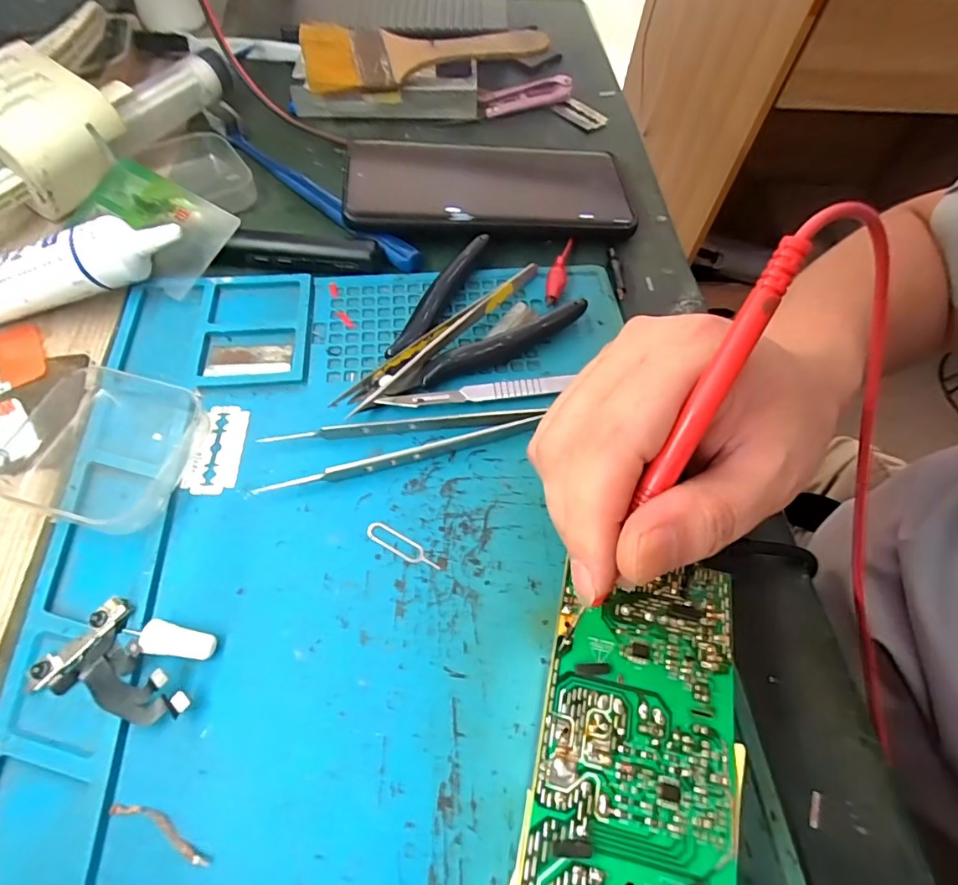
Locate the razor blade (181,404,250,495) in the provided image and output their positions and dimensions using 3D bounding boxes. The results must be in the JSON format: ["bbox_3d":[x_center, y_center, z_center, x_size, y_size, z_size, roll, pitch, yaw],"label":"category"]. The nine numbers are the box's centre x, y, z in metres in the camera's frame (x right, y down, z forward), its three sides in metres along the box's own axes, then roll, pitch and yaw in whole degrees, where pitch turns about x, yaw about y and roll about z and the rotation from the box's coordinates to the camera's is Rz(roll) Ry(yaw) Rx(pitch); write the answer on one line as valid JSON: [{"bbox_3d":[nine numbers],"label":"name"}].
[{"bbox_3d":[-0.111,0.002,0.218,0.021,0.004,0.042,5,60,1],"label":"razor blade"}]

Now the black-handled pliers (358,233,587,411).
[{"bbox_3d":[-0.013,-0.056,0.248,0.109,0.013,0.071,-37,68,-21],"label":"black-handled pliers"}]

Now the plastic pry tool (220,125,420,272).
[{"bbox_3d":[-0.096,-0.147,0.297,0.018,0.014,0.169,-40,69,-22],"label":"plastic pry tool"}]

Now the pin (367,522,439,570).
[{"bbox_3d":[-0.030,0.041,0.201,0.032,0.004,0.008,27,62,12],"label":"pin"}]

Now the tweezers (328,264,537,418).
[{"bbox_3d":[-0.014,-0.053,0.248,0.130,0.010,0.011,-40,69,-22],"label":"tweezers"}]

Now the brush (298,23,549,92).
[{"bbox_3d":[-0.035,-0.257,0.338,0.161,0.009,0.060,-4,67,-6],"label":"brush"}]

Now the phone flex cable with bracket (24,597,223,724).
[{"bbox_3d":[-0.119,0.074,0.173,0.052,0.010,0.031,14,61,5],"label":"phone flex cable with bracket"}]

